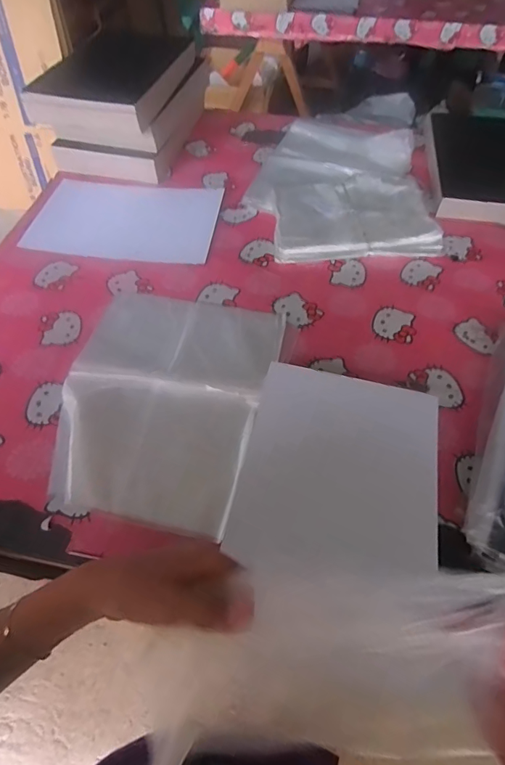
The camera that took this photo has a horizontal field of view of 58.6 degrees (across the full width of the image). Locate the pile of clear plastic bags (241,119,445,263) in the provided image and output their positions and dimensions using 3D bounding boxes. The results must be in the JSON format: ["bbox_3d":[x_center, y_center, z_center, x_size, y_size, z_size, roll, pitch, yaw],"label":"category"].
[{"bbox_3d":[0.192,-0.464,1.019,0.370,0.030,0.537,2,54,1],"label":"pile of clear plastic bags"}]

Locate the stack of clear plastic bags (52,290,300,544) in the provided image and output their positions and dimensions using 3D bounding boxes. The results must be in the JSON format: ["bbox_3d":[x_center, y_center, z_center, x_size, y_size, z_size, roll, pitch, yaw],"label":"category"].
[{"bbox_3d":[-0.129,0.013,0.678,0.309,0.023,0.380,11,54,7],"label":"stack of clear plastic bags"}]

